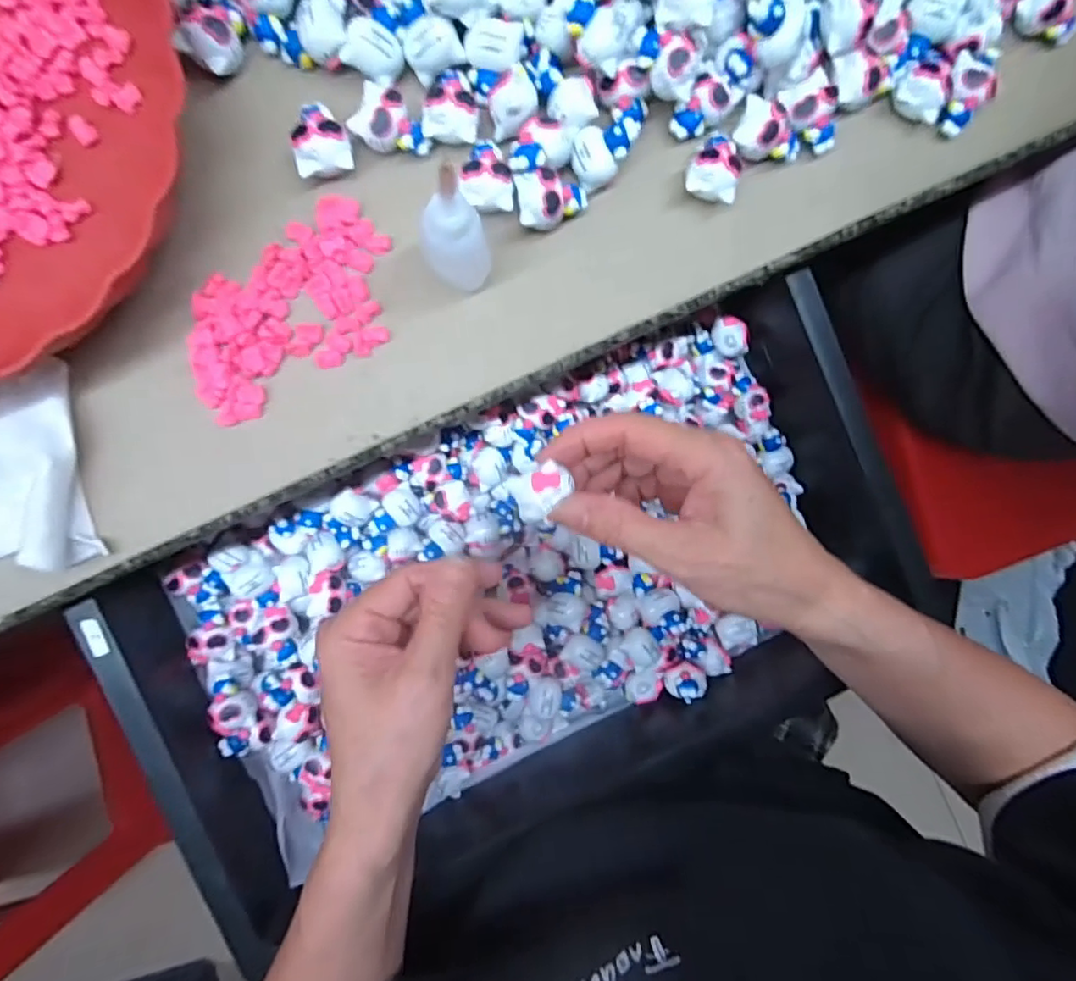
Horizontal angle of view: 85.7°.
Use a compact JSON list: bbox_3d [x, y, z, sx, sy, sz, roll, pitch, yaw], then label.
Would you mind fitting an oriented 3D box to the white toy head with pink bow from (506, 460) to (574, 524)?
[{"bbox_3d":[0.002,0.000,0.246,0.025,0.012,0.020,-26,98,-4],"label":"white toy head with pink bow"}]

